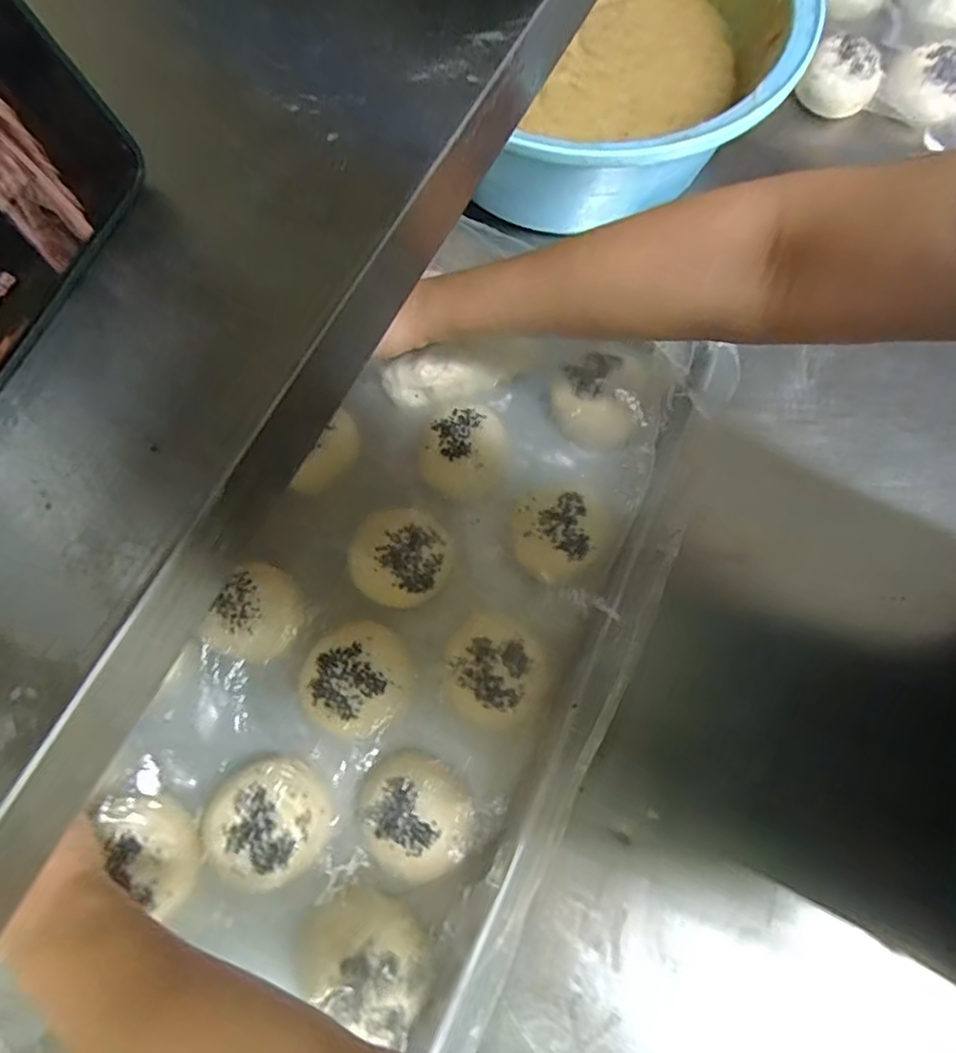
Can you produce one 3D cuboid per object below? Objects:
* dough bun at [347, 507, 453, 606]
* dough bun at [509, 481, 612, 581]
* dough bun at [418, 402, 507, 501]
[{"bbox_3d":[-0.058,0.023,0.448,0.073,0.033,0.075,0,73,-1],"label":"dough bun"},{"bbox_3d":[0.062,0.004,0.458,0.070,0.033,0.075,0,73,-1],"label":"dough bun"},{"bbox_3d":[-0.012,-0.061,0.473,0.066,0.032,0.073,10,73,2],"label":"dough bun"}]

